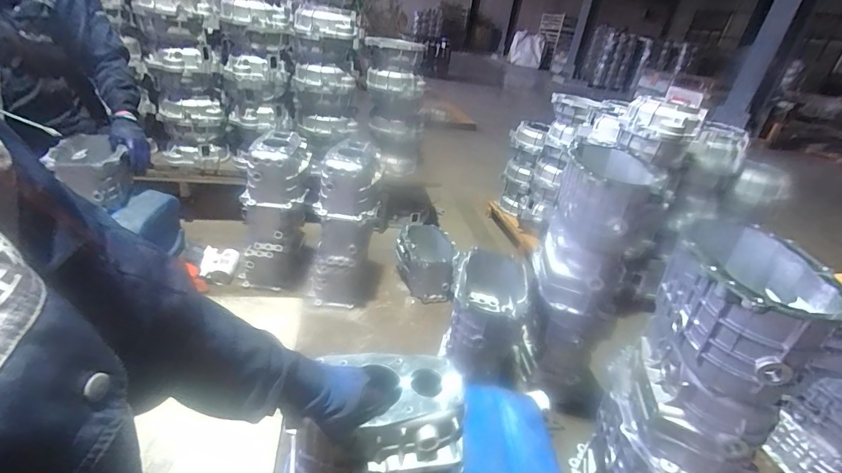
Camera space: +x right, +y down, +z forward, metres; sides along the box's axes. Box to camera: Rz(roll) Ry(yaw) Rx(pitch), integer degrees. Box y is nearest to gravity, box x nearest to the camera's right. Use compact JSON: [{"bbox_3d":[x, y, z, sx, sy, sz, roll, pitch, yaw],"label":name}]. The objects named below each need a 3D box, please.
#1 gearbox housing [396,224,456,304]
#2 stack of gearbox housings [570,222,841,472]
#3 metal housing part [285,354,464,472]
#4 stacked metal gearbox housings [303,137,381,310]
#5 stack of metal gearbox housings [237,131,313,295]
[{"bbox_3d":[0.011,0.091,1.497,0.197,0.171,0.287,5,29,-8],"label":"gearbox housing"},{"bbox_3d":[0.449,0.314,0.714,0.221,0.632,0.263,22,31,22],"label":"stack of gearbox housings"},{"bbox_3d":[-0.069,0.287,0.621,0.245,0.153,0.155,1,32,-9],"label":"metal housing part"},{"bbox_3d":[-0.241,-0.028,1.310,0.183,0.498,0.223,5,29,-8],"label":"stacked metal gearbox housings"},{"bbox_3d":[-0.470,-0.065,1.327,0.221,0.487,0.227,-3,31,-21],"label":"stack of metal gearbox housings"}]

